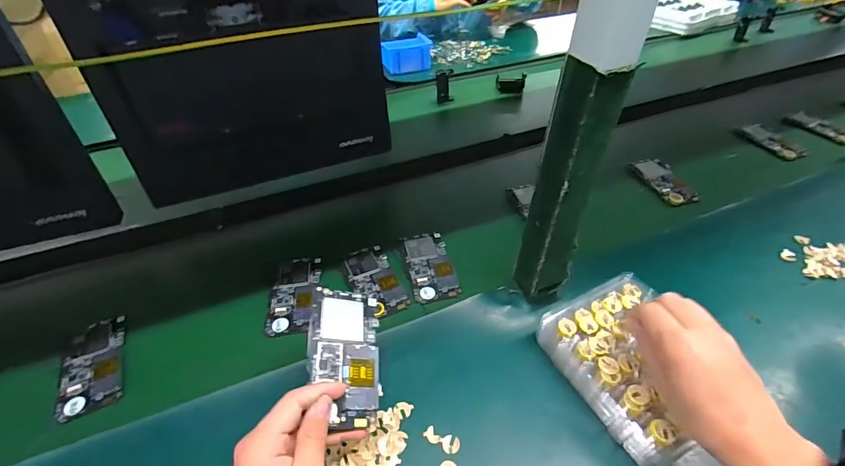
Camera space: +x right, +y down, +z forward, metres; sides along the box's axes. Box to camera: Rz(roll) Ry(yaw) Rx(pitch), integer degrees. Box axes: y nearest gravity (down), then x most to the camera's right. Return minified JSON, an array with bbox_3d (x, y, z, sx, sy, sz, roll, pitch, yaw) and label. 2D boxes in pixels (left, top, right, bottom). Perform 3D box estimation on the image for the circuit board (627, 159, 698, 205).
[{"bbox_3d":[0.426,-0.095,0.737,0.062,0.008,0.124,-10,42,-4],"label":"circuit board"}]

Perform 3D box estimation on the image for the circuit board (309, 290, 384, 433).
[{"bbox_3d":[-0.072,0.113,0.390,0.069,0.007,0.121,15,56,-22],"label":"circuit board"}]

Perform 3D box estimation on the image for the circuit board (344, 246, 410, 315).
[{"bbox_3d":[-0.065,0.064,0.574,0.061,0.006,0.115,-20,44,-15],"label":"circuit board"}]

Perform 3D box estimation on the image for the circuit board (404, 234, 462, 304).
[{"bbox_3d":[0.011,0.045,0.593,0.064,0.009,0.123,-11,42,-6],"label":"circuit board"}]

